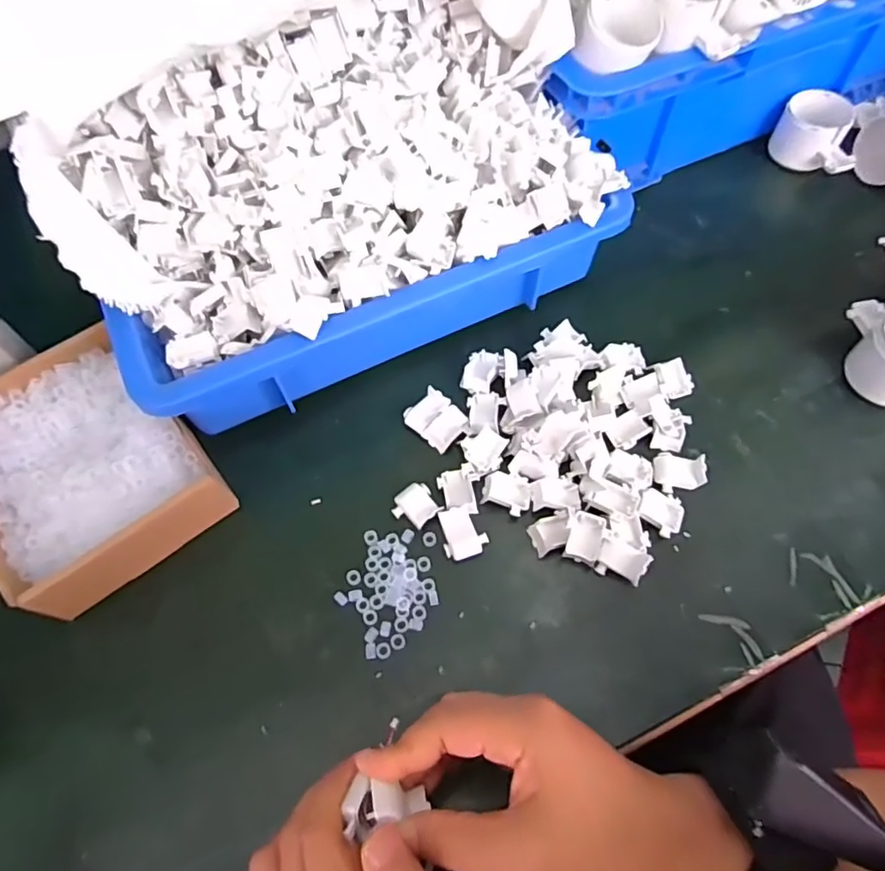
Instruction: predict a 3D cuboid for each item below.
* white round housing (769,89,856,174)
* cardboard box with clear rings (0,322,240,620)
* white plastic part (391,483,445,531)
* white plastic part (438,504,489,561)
[{"bbox_3d":[0.353,-0.279,0.545,0.079,0.053,0.046,41,70,20],"label":"white round housing"},{"bbox_3d":[-0.245,0.021,0.402,0.134,0.057,0.183,-35,66,-16],"label":"cardboard box with clear rings"},{"bbox_3d":[-0.019,0.048,0.400,0.029,0.008,0.030,-34,66,-15],"label":"white plastic part"},{"bbox_3d":[0.014,0.065,0.389,0.029,0.008,0.033,-14,66,-4],"label":"white plastic part"}]

